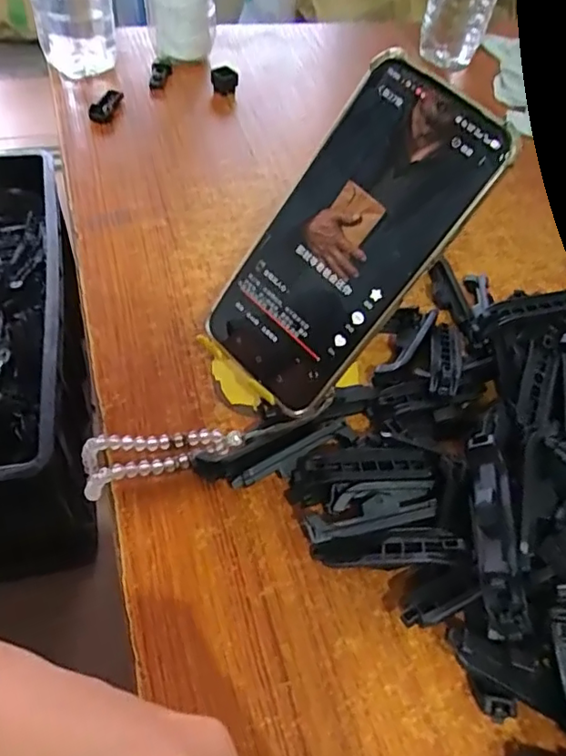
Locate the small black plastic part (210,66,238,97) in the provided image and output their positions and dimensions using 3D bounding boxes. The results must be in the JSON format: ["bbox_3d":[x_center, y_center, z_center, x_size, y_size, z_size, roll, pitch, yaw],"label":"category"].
[{"bbox_3d":[-0.056,-0.283,0.536,0.024,0.019,0.015,11,53,3],"label":"small black plastic part"}]

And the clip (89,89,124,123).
[{"bbox_3d":[-0.155,-0.238,0.498,0.014,0.017,0.043,16,54,6],"label":"clip"}]

